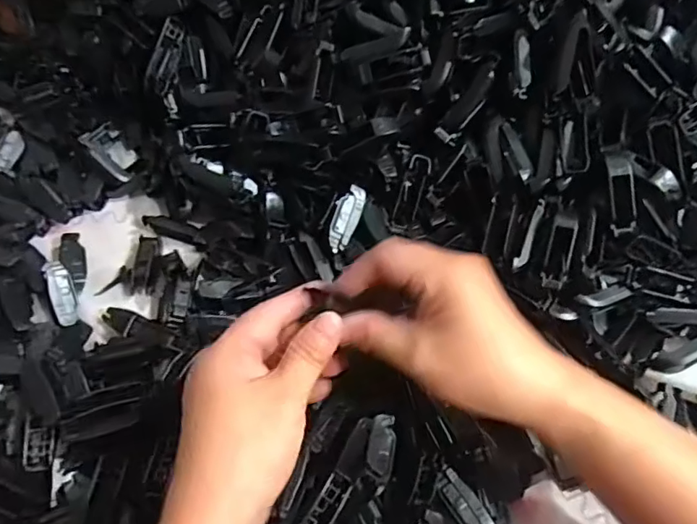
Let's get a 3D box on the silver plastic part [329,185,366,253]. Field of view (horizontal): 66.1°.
[{"bbox_3d":[-0.002,-0.032,0.387,0.019,0.010,0.050,16,65,7],"label":"silver plastic part"}]

